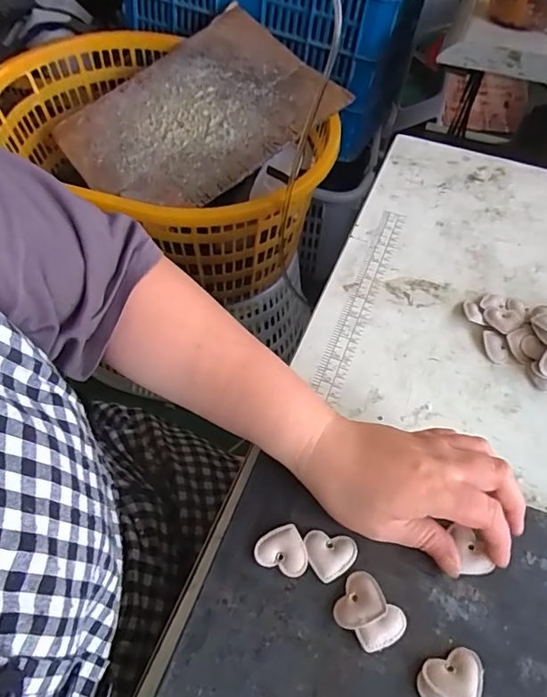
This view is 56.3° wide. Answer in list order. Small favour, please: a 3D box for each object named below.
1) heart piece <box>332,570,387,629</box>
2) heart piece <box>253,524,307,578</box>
[{"bbox_3d":[0.054,0.157,0.314,0.029,0.008,0.034,11,48,39],"label":"heart piece"},{"bbox_3d":[0.007,0.131,0.335,0.034,0.006,0.029,19,59,10],"label":"heart piece"}]

